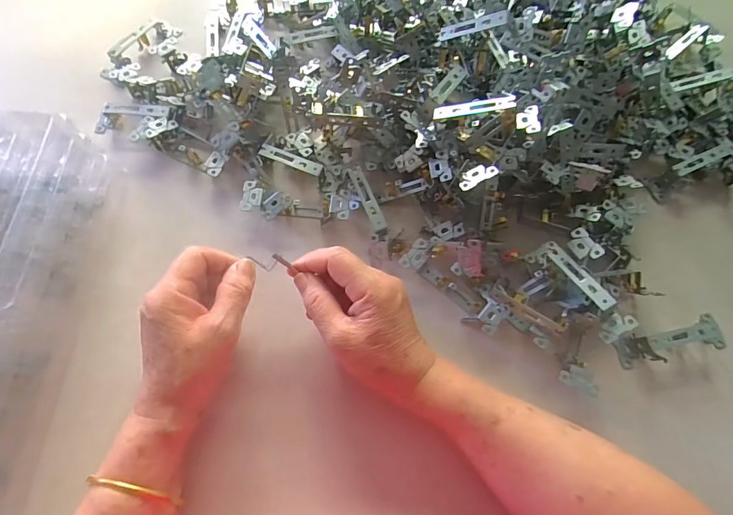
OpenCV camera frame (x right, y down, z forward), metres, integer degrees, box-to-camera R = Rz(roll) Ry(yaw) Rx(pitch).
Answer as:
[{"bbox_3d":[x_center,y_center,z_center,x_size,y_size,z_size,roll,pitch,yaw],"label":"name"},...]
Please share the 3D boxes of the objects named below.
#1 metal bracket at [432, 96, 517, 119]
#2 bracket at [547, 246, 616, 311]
[{"bbox_3d":[0.091,-0.127,0.345,0.067,0.006,0.013,-3,67,18],"label":"metal bracket"},{"bbox_3d":[0.184,0.016,0.349,0.012,0.010,0.068,-25,55,-10],"label":"bracket"}]

